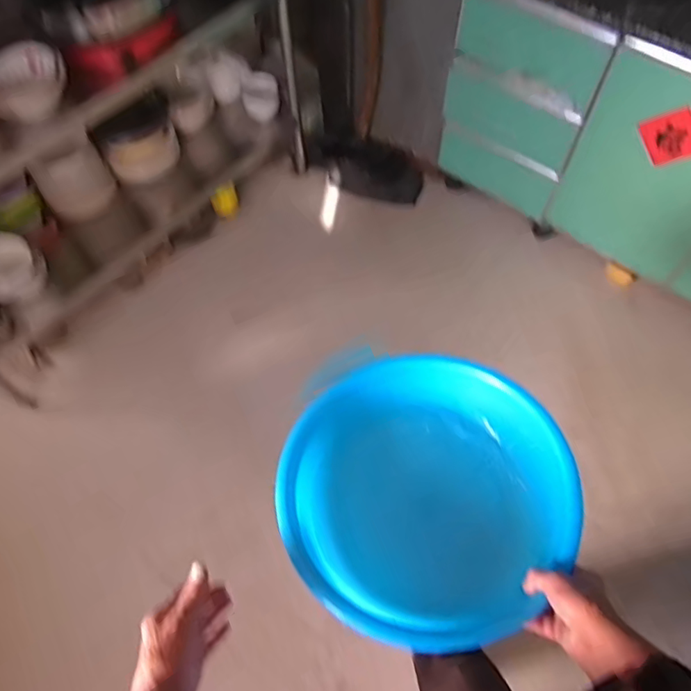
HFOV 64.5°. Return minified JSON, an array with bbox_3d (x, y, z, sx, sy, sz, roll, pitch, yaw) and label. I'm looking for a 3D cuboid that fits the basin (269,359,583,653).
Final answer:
[{"bbox_3d":[0.095,0.195,0.764,0.365,0.178,0.357,0,63,1],"label":"basin"}]

